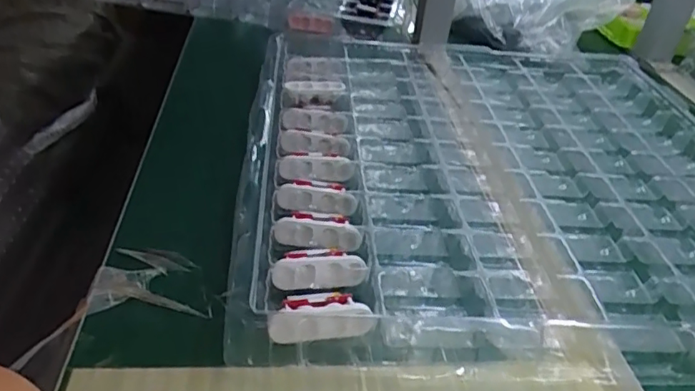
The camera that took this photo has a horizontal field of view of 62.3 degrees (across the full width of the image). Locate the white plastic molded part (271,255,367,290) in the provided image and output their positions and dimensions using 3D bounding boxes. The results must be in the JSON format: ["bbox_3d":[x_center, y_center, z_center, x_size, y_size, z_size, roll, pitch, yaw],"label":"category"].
[{"bbox_3d":[-0.019,0.051,0.385,0.062,0.016,0.015,-3,37,-14],"label":"white plastic molded part"}]

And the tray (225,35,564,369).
[{"bbox_3d":[0.014,-0.058,0.533,0.211,0.029,0.488,2,36,-7],"label":"tray"}]

